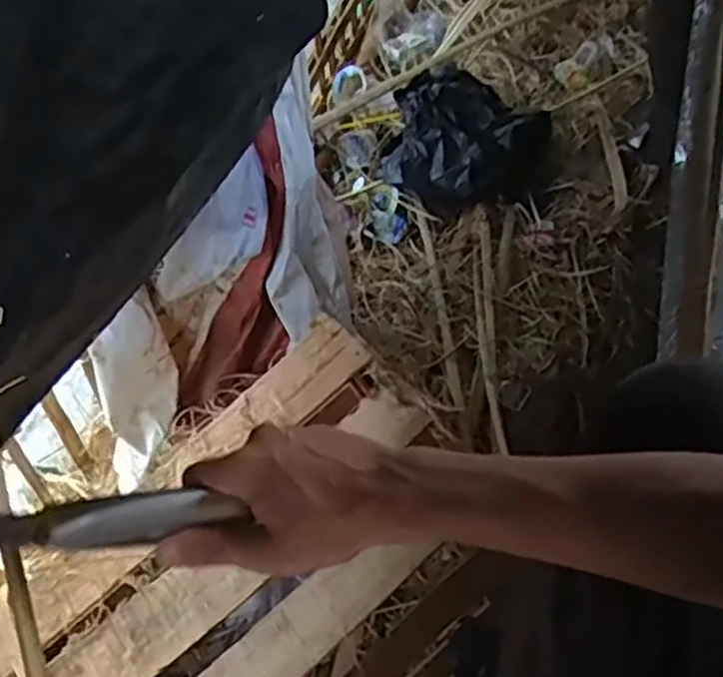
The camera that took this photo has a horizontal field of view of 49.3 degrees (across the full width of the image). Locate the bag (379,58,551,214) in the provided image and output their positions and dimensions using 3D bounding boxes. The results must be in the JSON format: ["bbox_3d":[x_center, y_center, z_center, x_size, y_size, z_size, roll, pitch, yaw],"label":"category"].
[{"bbox_3d":[0.201,-0.407,1.578,0.321,0.128,0.274,24,60,14],"label":"bag"}]

